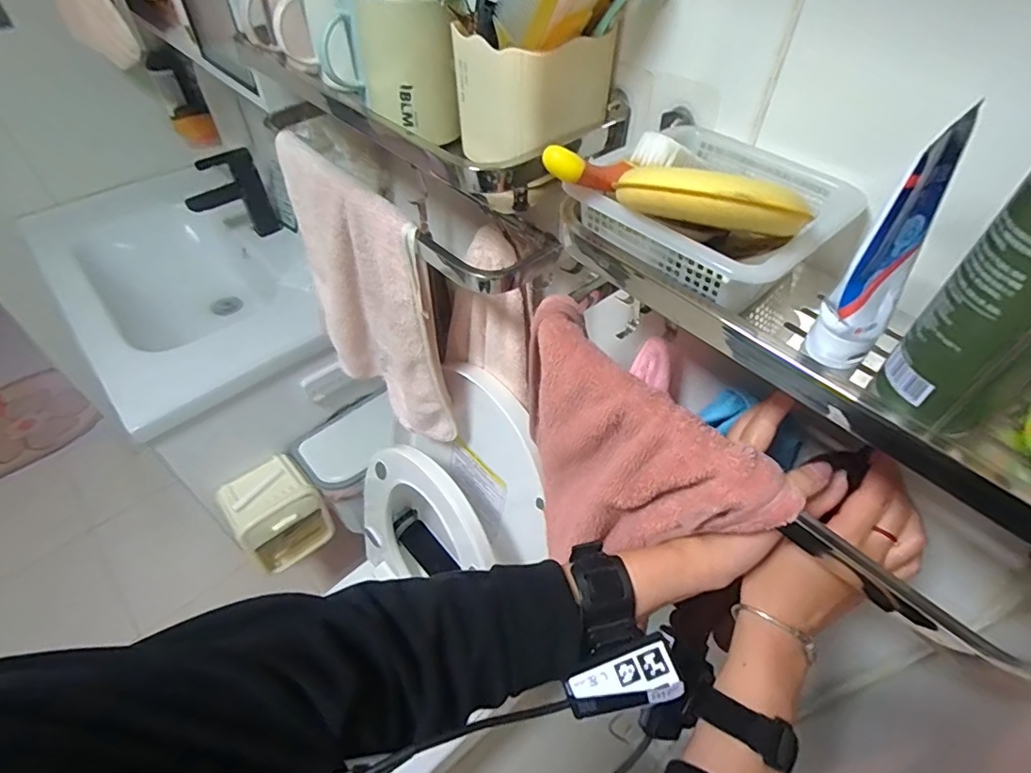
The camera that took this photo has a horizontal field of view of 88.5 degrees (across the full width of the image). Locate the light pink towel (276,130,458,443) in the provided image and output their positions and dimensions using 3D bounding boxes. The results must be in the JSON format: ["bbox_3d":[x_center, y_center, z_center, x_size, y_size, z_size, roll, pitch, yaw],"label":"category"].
[{"bbox_3d":[-0.194,-0.102,0.680,0.058,0.339,0.285,-35,58,-27],"label":"light pink towel"}]

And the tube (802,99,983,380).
[{"bbox_3d":[0.185,-0.061,0.263,0.029,0.127,0.045,34,57,26],"label":"tube"}]

